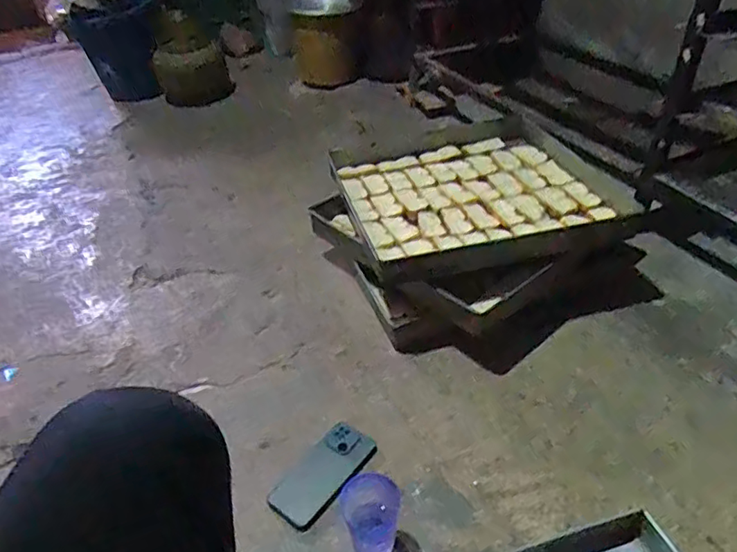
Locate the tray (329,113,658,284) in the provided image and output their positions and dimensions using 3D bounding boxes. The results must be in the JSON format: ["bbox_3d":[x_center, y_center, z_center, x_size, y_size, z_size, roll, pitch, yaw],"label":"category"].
[{"bbox_3d":[0.218,-0.206,1.201,0.534,0.084,0.559,-9,39,-7],"label":"tray"}]

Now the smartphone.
[{"bbox_3d":[-0.066,0.300,0.848,0.083,0.013,0.180,23,45,29],"label":"smartphone"}]

